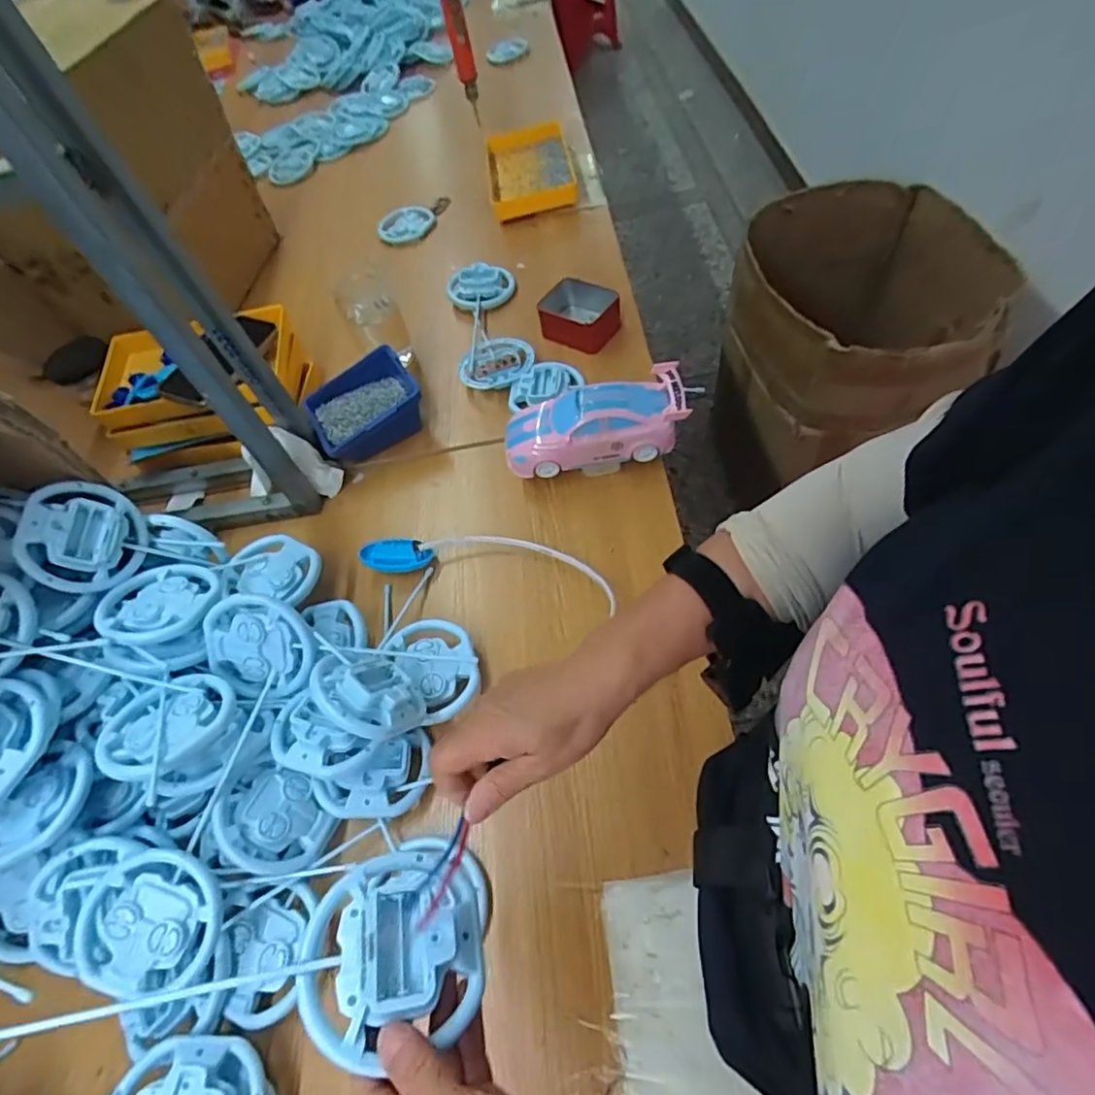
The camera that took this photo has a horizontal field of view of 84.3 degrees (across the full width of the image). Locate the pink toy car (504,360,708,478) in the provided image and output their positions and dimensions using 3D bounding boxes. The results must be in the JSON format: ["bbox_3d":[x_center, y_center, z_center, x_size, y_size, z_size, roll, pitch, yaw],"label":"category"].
[{"bbox_3d":[0.055,-0.135,0.669,0.205,0.083,0.080,-14,55,10],"label":"pink toy car"}]

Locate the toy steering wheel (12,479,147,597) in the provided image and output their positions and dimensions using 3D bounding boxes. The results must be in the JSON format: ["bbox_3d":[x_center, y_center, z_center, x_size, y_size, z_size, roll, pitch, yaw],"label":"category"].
[{"bbox_3d":[-0.426,-0.010,0.559,0.028,0.093,0.099,-13,69,45],"label":"toy steering wheel"}]

